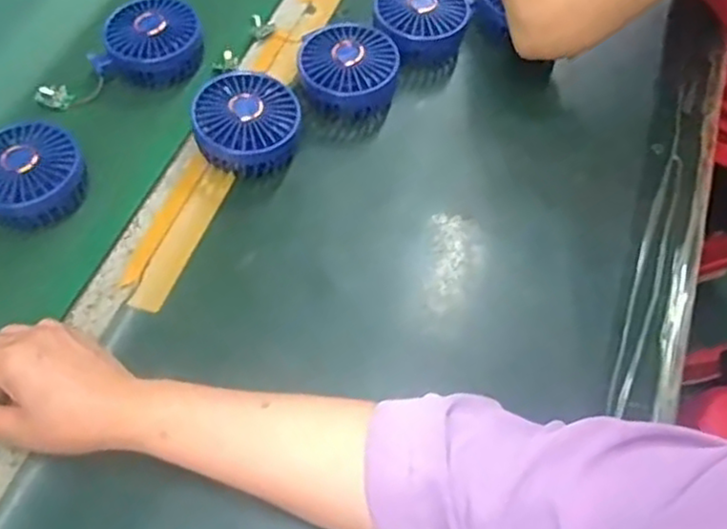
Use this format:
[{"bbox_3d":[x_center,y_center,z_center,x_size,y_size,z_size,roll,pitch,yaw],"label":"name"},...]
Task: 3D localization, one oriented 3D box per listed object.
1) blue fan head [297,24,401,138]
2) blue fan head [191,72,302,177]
[{"bbox_3d":[-0.015,-0.170,0.628,0.090,0.039,0.089,13,59,9],"label":"blue fan head"},{"bbox_3d":[-0.097,-0.117,0.597,0.088,0.044,0.087,-4,58,-2],"label":"blue fan head"}]

